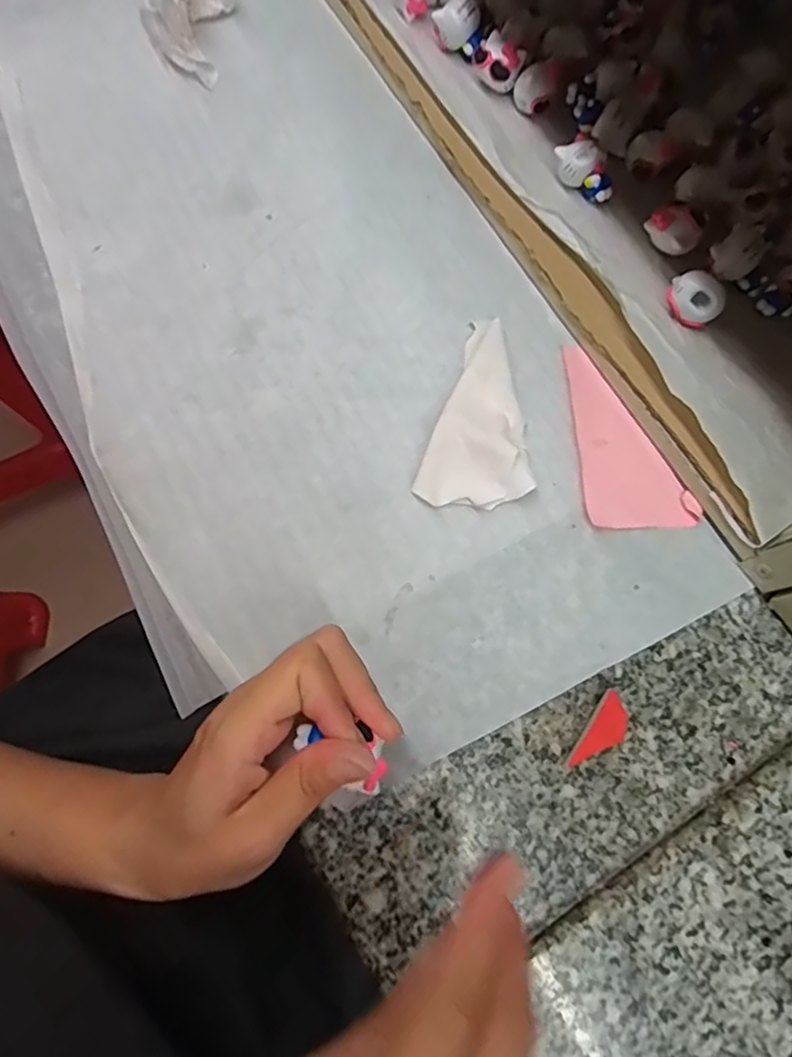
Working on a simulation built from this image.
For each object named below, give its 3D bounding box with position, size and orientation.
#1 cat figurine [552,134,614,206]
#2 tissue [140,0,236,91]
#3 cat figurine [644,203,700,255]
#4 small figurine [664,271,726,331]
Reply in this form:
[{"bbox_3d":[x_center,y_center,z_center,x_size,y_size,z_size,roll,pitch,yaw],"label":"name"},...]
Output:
[{"bbox_3d":[0.099,-0.188,0.315,0.017,0.018,0.034,-35,79,-10],"label":"cat figurine"},{"bbox_3d":[-0.114,-0.300,0.340,0.042,0.030,0.073,22,76,4],"label":"tissue"},{"bbox_3d":[0.142,-0.152,0.308,0.018,0.017,0.023,-29,78,-9],"label":"cat figurine"},{"bbox_3d":[0.148,-0.113,0.296,0.022,0.015,0.021,-2,75,-2],"label":"small figurine"}]

